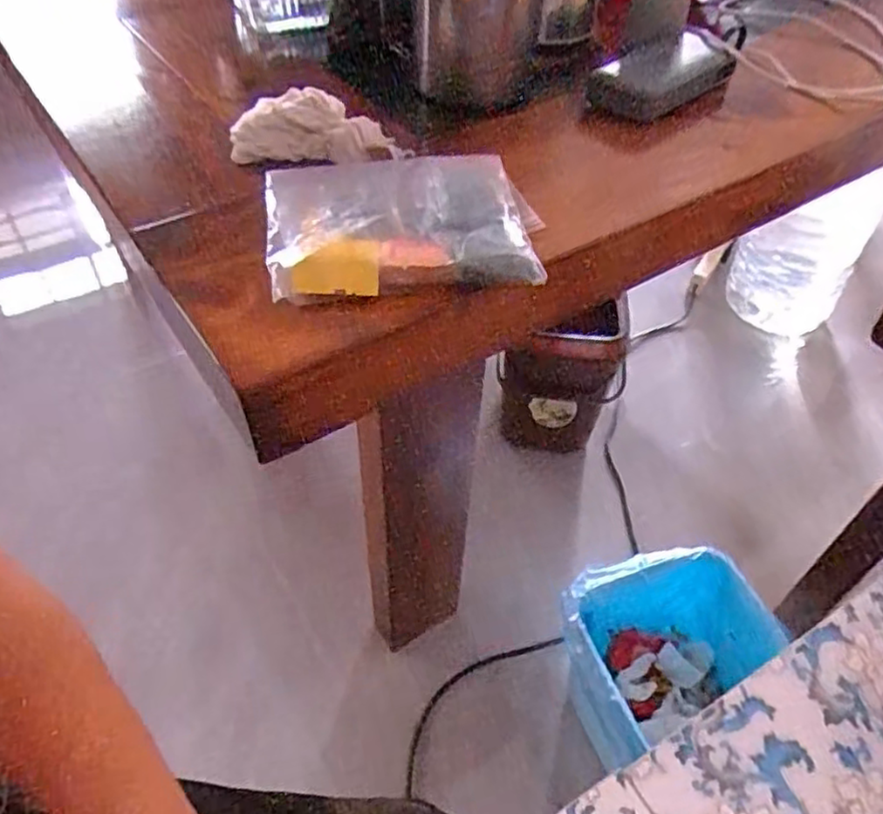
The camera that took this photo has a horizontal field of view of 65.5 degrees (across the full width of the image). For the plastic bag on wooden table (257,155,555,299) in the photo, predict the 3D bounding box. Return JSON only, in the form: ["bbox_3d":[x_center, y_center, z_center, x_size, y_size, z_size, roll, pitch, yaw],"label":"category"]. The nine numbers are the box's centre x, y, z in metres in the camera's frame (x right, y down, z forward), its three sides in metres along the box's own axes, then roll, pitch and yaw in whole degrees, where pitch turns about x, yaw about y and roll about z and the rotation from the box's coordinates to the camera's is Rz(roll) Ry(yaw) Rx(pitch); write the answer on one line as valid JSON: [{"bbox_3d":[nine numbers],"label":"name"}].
[{"bbox_3d":[-0.028,-0.137,0.476,0.183,0.025,0.164,-1,48,-4],"label":"plastic bag on wooden table"}]

